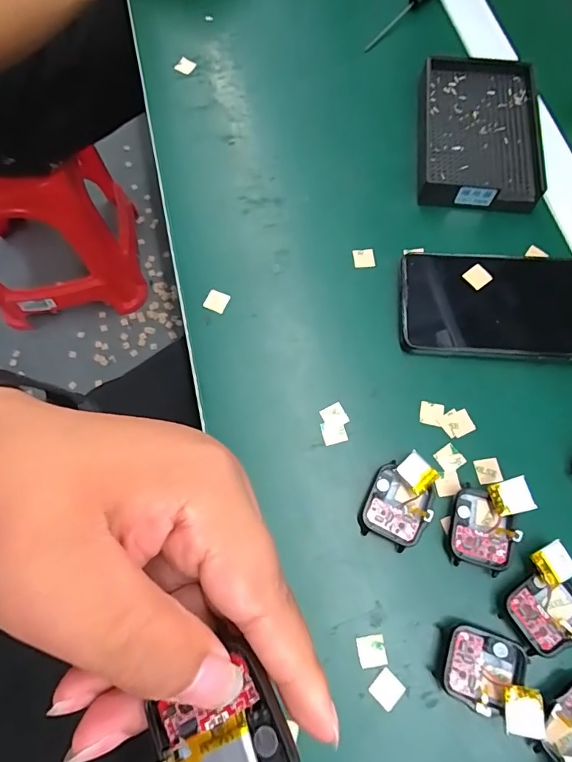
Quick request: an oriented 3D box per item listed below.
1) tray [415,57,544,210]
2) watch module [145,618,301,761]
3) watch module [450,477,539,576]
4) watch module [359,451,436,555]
[{"bbox_3d":[0.158,-0.206,0.373,0.093,0.020,0.140,5,71,2],"label":"tray"},{"bbox_3d":[-0.019,0.102,0.130,0.039,0.010,0.043,-22,72,-7],"label":"watch module"},{"bbox_3d":[0.121,0.084,0.272,0.038,0.019,0.057,25,73,9],"label":"watch module"},{"bbox_3d":[0.070,0.072,0.278,0.038,0.017,0.054,27,73,10],"label":"watch module"}]

